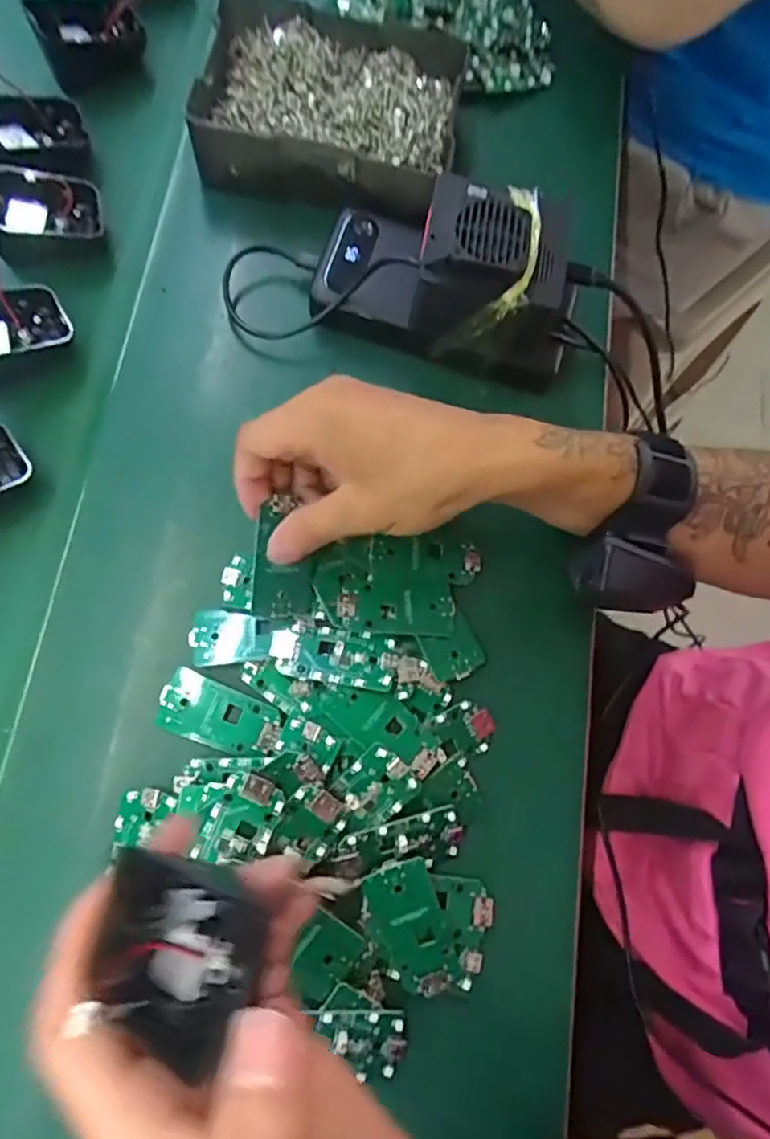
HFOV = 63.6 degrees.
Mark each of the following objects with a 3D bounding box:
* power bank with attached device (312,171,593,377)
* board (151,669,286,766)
[{"bbox_3d":[0.037,-0.176,0.349,0.151,0.063,0.071,19,75,2],"label":"power bank with attached device"},{"bbox_3d":[-0.085,0.076,0.319,0.062,0.005,0.032,24,76,3],"label":"board"}]

